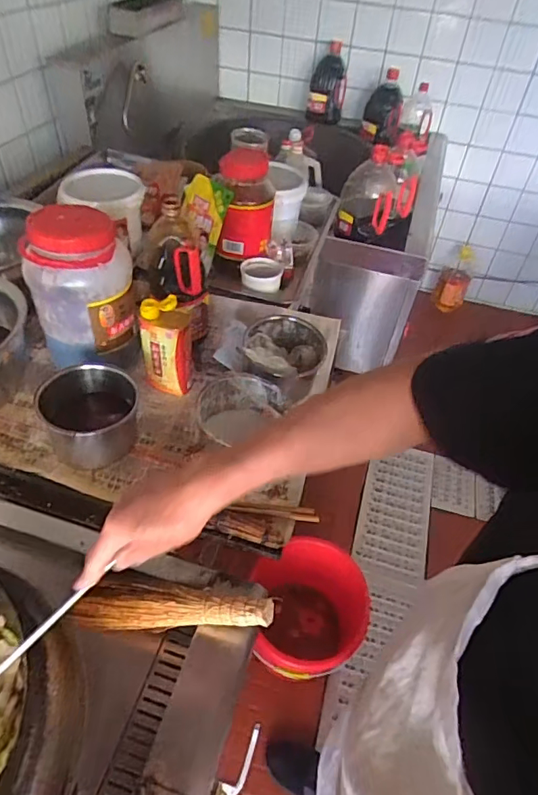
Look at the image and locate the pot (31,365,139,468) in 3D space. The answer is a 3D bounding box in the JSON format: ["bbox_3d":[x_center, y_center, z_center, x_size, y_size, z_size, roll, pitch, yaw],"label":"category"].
[{"bbox_3d":[-0.285,0.031,0.797,0.148,0.096,0.152,-13,48,-17],"label":"pot"}]

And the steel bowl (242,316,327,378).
[{"bbox_3d":[0.029,-0.084,0.930,0.146,0.074,0.153,15,46,8],"label":"steel bowl"}]

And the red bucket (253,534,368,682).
[{"bbox_3d":[0.112,0.585,1.323,0.296,0.219,0.298,3,46,-3],"label":"red bucket"}]

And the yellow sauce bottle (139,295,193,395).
[{"bbox_3d":[-0.180,-0.090,0.876,0.089,0.175,0.061,9,46,3],"label":"yellow sauce bottle"}]

